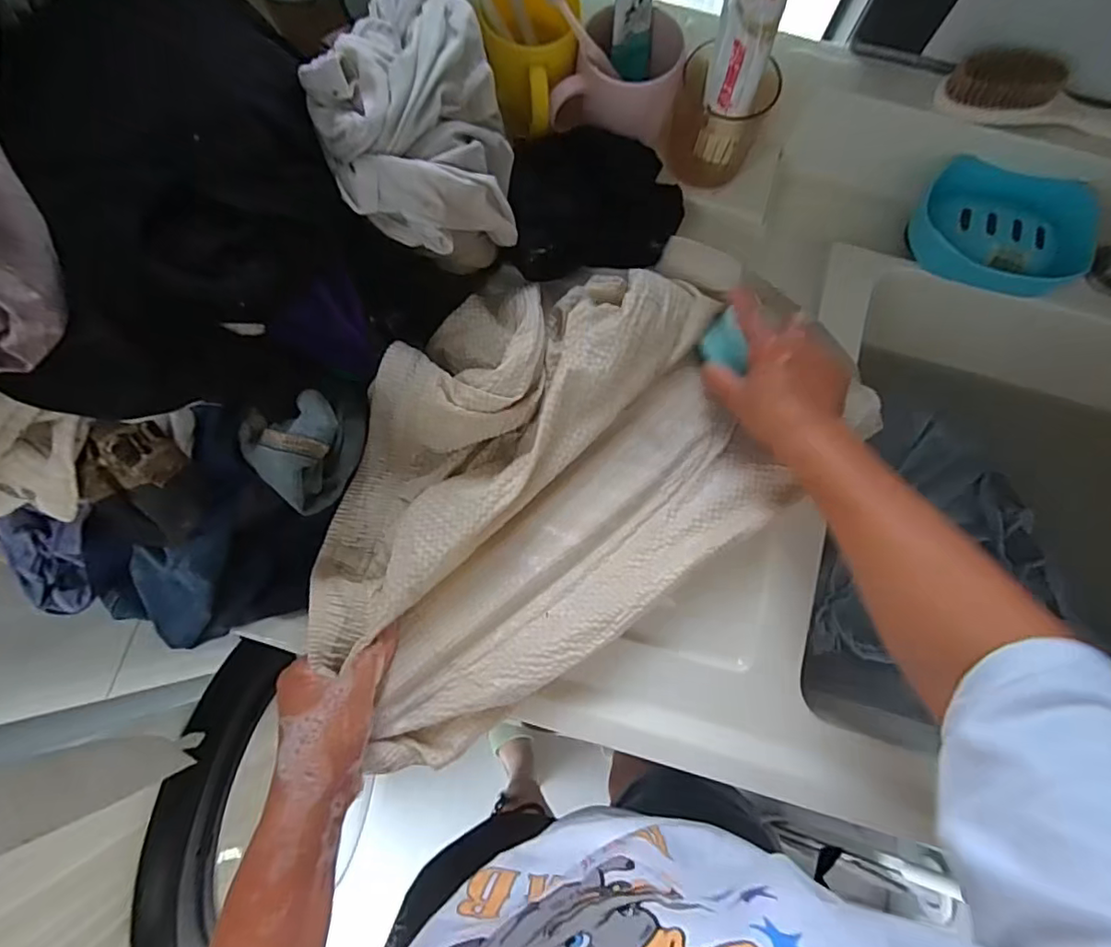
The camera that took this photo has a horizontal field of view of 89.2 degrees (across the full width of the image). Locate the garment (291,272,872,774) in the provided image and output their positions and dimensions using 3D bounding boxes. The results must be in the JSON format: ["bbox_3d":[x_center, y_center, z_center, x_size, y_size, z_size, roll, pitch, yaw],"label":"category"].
[{"bbox_3d":[-0.011,-0.006,0.443,0.399,0.085,0.273,-34,81,-8],"label":"garment"}]

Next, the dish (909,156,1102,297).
[{"bbox_3d":[0.408,-0.221,0.513,0.152,0.031,0.104,15,78,2],"label":"dish"}]

